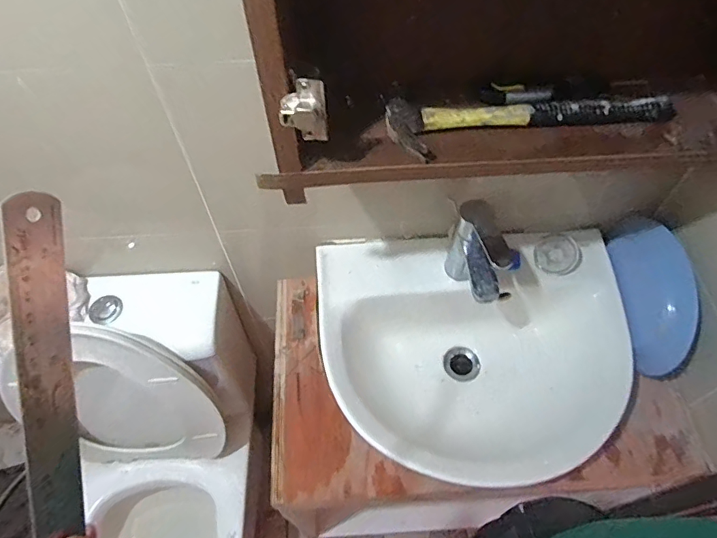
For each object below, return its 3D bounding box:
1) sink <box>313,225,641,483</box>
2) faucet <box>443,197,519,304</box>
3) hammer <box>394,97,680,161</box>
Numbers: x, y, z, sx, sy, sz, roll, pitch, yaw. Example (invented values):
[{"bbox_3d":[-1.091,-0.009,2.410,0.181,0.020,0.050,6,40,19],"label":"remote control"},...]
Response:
[{"bbox_3d":[0.181,0.134,0.787,0.474,0.202,0.356,-3,56,-1],"label":"sink"},{"bbox_3d":[0.169,-0.008,0.704,0.048,0.161,0.137,-11,56,-6],"label":"faucet"},{"bbox_3d":[0.180,-0.154,0.512,0.298,0.031,0.071,-4,56,-2],"label":"hammer"}]

